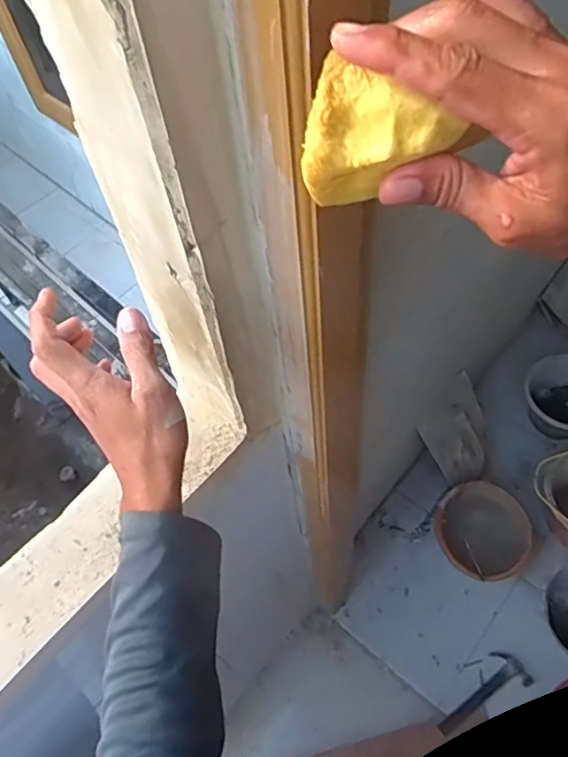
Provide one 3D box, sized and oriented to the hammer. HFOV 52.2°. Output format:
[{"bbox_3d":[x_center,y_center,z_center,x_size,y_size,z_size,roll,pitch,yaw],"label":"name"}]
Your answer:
[{"bbox_3d":[0.455,0.728,1.359,0.249,0.026,0.093,-24,58,-10],"label":"hammer"}]

